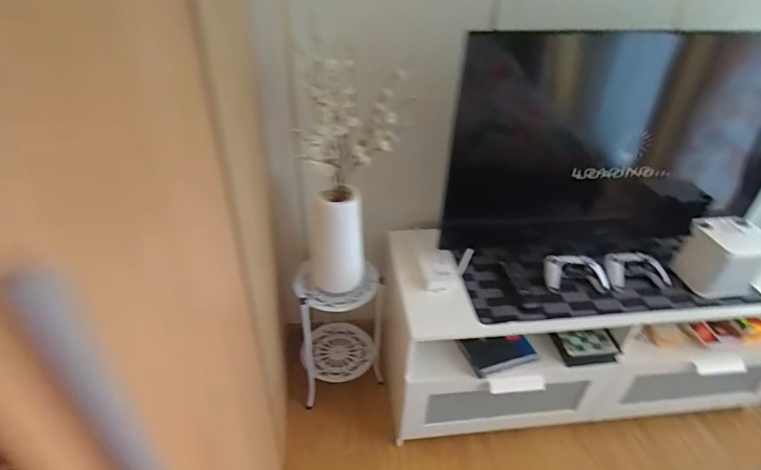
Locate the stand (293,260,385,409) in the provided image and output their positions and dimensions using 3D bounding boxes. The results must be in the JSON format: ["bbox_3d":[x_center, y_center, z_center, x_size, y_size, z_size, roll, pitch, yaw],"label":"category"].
[{"bbox_3d":[-0.137,0.268,1.392,0.250,0.409,0.220,-13,40,-20],"label":"stand"}]

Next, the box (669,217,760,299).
[{"bbox_3d":[0.873,0.056,1.151,0.155,0.152,0.137,-1,37,-5],"label":"box"}]

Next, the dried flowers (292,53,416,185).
[{"bbox_3d":[-0.067,-0.250,1.008,0.243,0.271,0.108,-14,41,-21],"label":"dried flowers"}]

